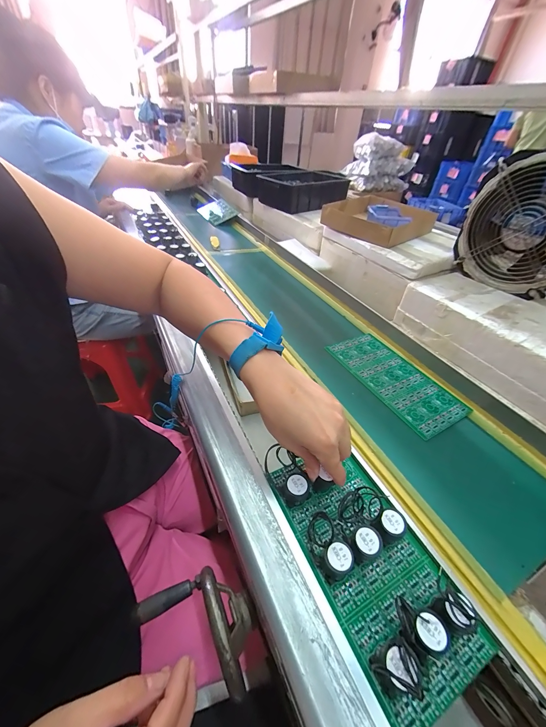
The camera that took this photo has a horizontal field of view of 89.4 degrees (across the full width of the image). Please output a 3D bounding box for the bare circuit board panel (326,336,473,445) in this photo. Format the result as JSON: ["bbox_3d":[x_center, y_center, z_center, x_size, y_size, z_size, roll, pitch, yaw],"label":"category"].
[{"bbox_3d":[0.186,0.021,0.429,0.103,0.009,0.200,-19,46,-24],"label":"bare circuit board panel"}]

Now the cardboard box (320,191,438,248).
[{"bbox_3d":[0.281,-0.395,0.756,0.212,0.058,0.240,-22,47,-26],"label":"cardboard box"}]

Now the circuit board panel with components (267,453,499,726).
[{"bbox_3d":[0.086,0.166,0.250,0.101,0.029,0.195,-17,46,-22],"label":"circuit board panel with components"}]

